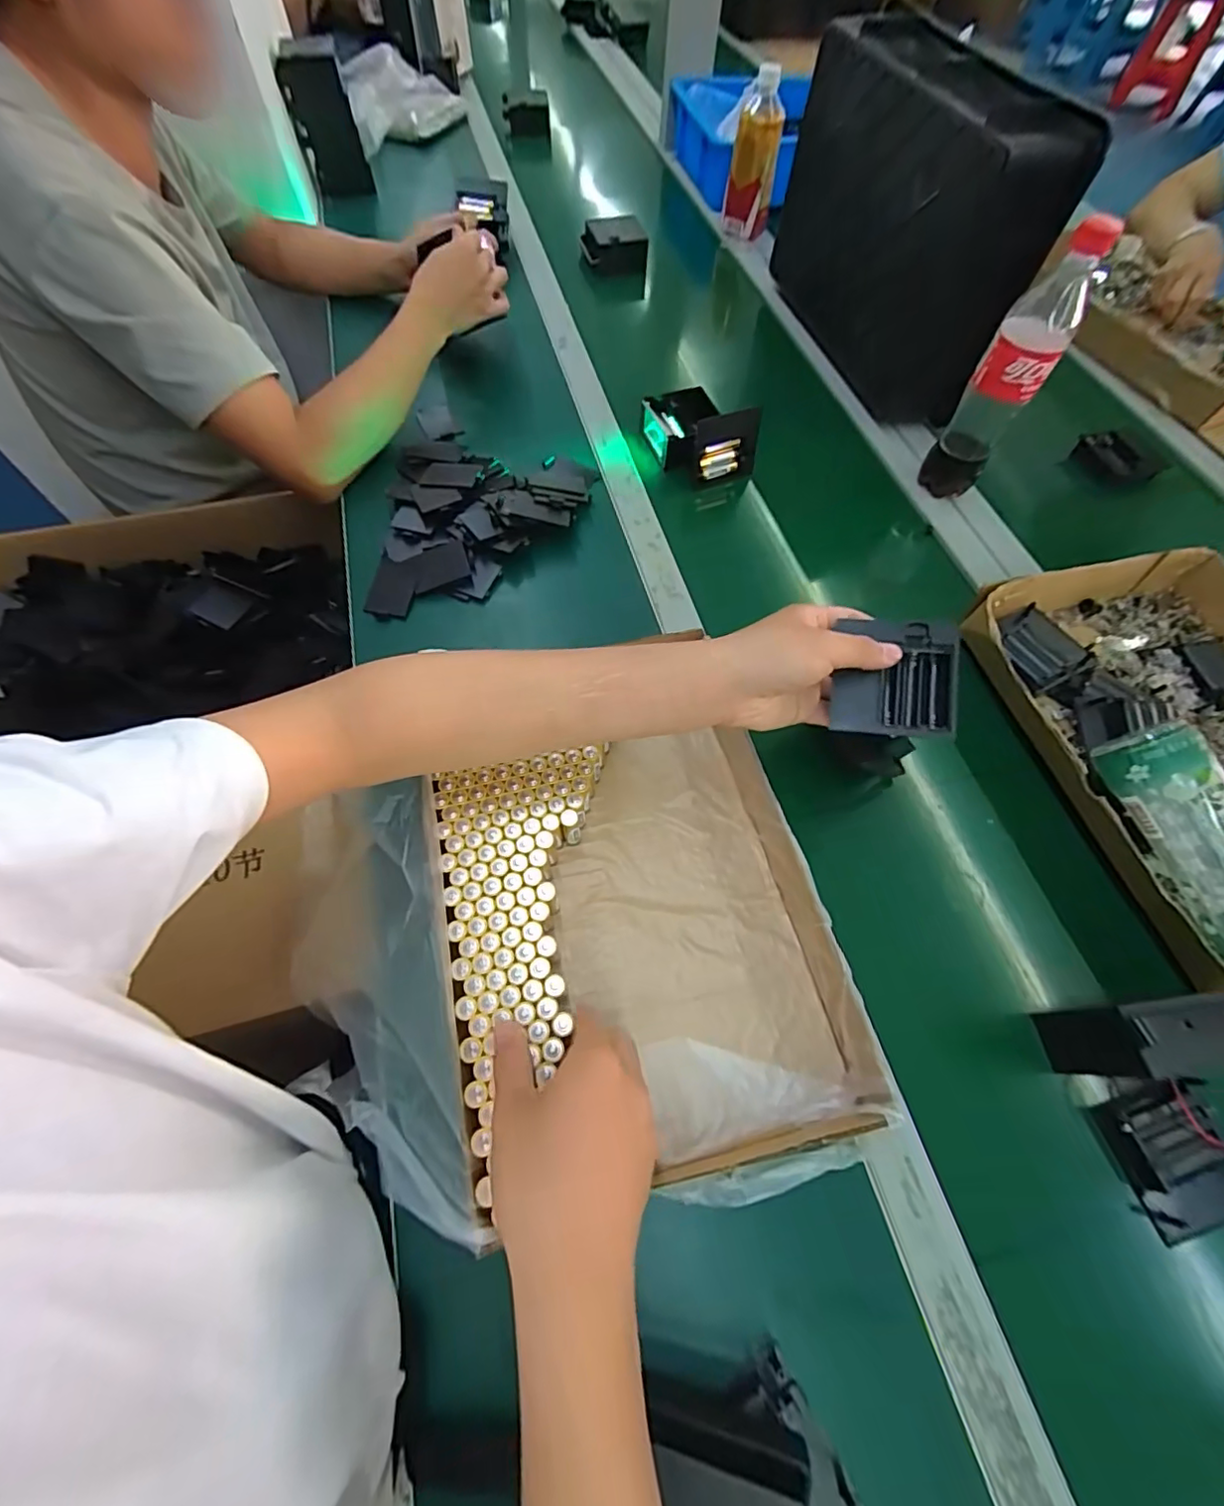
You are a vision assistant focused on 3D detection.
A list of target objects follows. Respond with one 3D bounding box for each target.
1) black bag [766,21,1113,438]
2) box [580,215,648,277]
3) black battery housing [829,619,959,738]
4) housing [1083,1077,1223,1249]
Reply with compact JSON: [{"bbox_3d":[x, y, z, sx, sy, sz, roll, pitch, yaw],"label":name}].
[{"bbox_3d":[0.341,-0.641,0.697,0.101,0.257,0.406,-13,64,-8],"label":"black bag"},{"bbox_3d":[0.001,-0.814,0.909,0.101,0.051,0.089,-6,63,-4],"label":"box"},{"bbox_3d":[0.195,-0.052,0.392,0.075,0.012,0.081,6,83,8],"label":"black battery housing"},{"bbox_3d":[0.375,0.265,0.374,0.082,0.022,0.079,-14,64,-8],"label":"housing"}]

